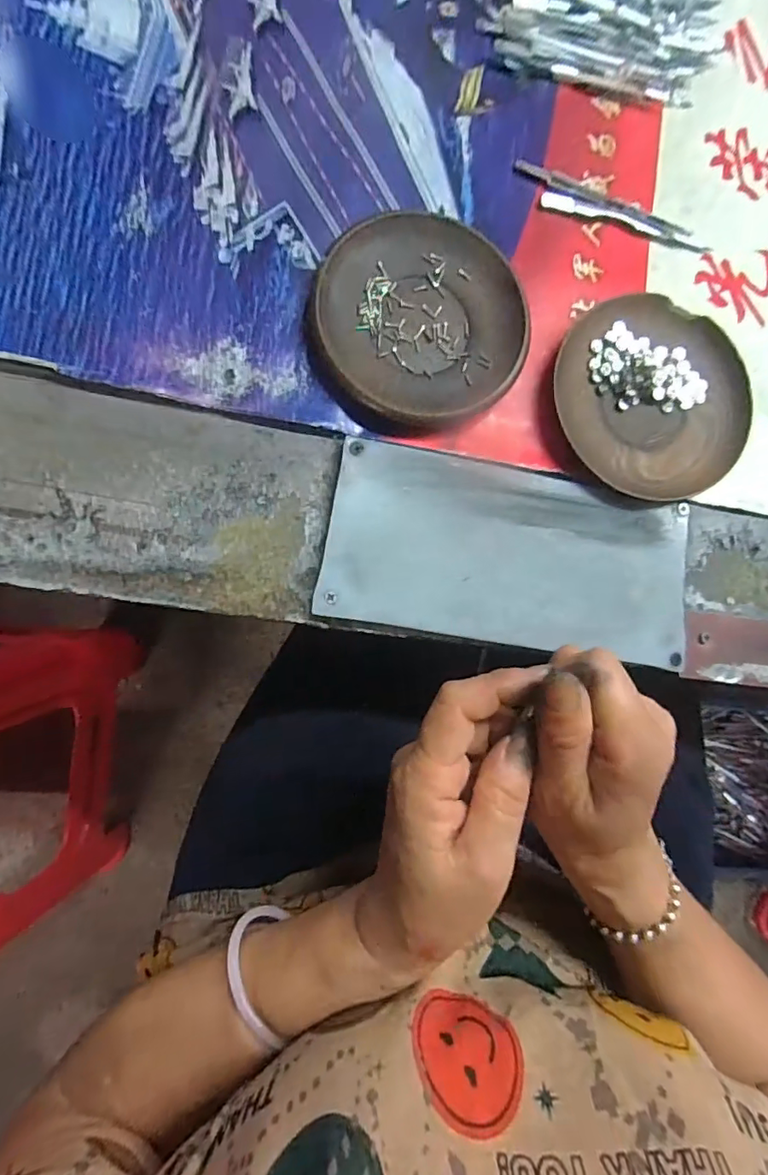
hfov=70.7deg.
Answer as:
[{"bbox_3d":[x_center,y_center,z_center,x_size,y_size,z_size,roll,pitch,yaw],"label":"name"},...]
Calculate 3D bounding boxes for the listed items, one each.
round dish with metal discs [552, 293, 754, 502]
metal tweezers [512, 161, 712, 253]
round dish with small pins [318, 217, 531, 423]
[{"bbox_3d":[0.153,-0.107,0.307,0.108,0.015,0.113,1,85,-8],"label":"round dish with metal discs"},{"bbox_3d":[0.137,-0.224,0.319,0.123,0.007,0.025,12,83,-7],"label":"metal tweezers"},{"bbox_3d":[0.020,-0.143,0.291,0.109,0.015,0.109,1,85,-8],"label":"round dish with small pins"}]

